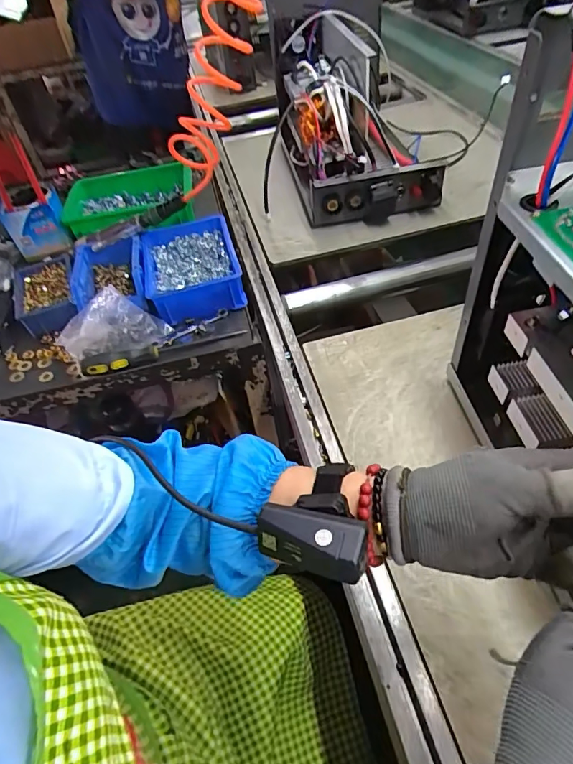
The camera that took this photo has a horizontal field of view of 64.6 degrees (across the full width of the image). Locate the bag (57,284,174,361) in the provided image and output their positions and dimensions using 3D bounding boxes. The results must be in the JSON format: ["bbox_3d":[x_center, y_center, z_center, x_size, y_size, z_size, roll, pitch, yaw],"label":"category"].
[{"bbox_3d":[-0.258,-0.082,0.670,0.157,0.076,0.083,-15,49,-5],"label":"bag"}]

